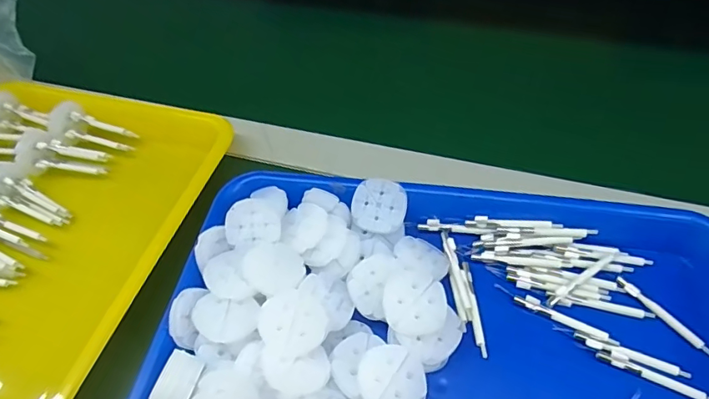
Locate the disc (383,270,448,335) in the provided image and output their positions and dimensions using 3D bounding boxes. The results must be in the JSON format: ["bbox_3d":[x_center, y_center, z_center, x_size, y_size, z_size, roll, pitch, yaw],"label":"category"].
[{"bbox_3d":[0.033,0.057,0.271,0.034,0.005,0.036,2,61,-3],"label":"disc"}]

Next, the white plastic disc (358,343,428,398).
[{"bbox_3d":[0.020,0.093,0.254,0.034,0.009,0.035,-3,53,4],"label":"white plastic disc"}]

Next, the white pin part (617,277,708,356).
[{"bbox_3d":[0.179,0.067,0.282,0.006,0.005,0.059,-34,57,-19],"label":"white pin part"}]

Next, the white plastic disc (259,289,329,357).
[{"bbox_3d":[-0.032,0.065,0.262,0.035,0.009,0.038,8,54,-11],"label":"white plastic disc"}]

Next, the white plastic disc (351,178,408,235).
[{"bbox_3d":[0.016,0.004,0.317,0.034,0.004,0.034,0,85,1],"label":"white plastic disc"}]

